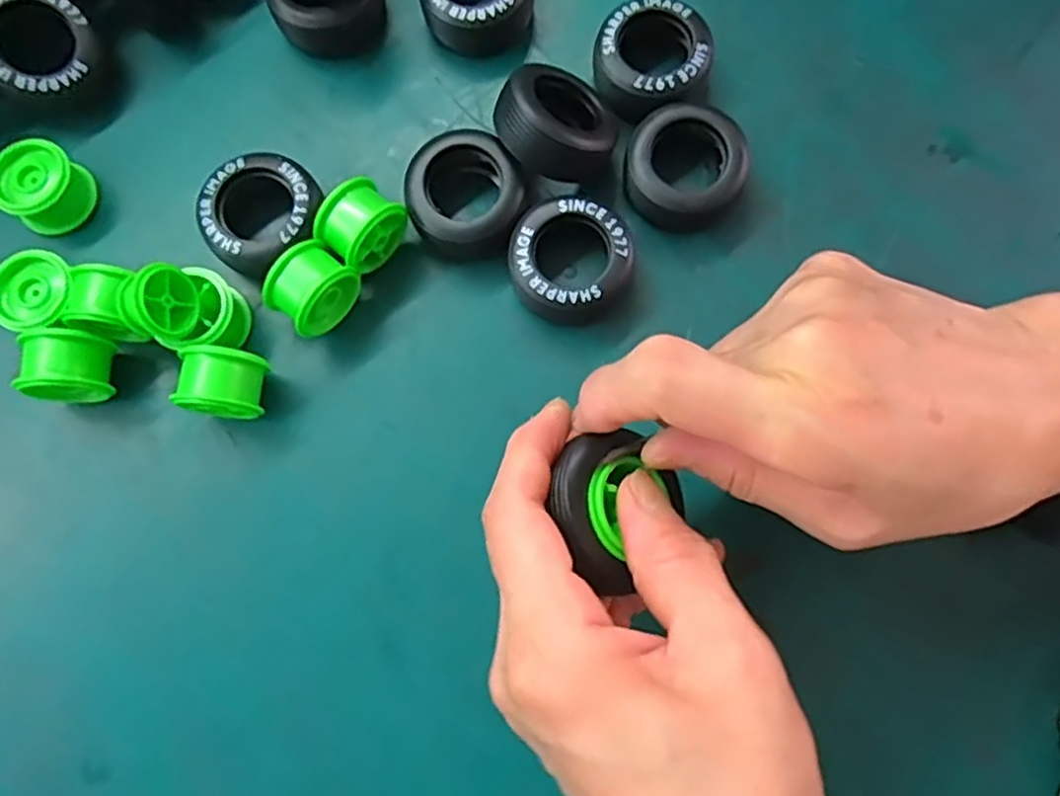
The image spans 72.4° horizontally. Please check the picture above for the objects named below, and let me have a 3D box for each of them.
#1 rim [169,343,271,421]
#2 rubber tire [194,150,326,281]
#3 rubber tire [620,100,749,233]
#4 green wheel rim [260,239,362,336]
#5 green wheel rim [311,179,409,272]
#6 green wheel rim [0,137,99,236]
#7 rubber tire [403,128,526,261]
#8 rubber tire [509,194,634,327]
[{"bbox_3d":[-0.117,-0.004,0.281,0.029,0.037,0.027,11,78,4],"label":"rim"},{"bbox_3d":[-0.109,-0.074,0.302,0.049,0.026,0.048,0,78,2],"label":"rubber tire"},{"bbox_3d":[0.064,-0.096,0.303,0.048,0.022,0.046,0,78,2],"label":"rubber tire"},{"bbox_3d":[-0.087,-0.042,0.293,0.027,0.028,0.032,36,81,9],"label":"green wheel rim"},{"bbox_3d":[-0.068,-0.069,0.297,0.025,0.028,0.031,40,82,9],"label":"green wheel rim"},{"bbox_3d":[-0.204,-0.088,0.306,0.028,0.026,0.033,38,81,9],"label":"green wheel rim"},{"bbox_3d":[-0.026,-0.083,0.301,0.047,0.024,0.046,0,78,2],"label":"rubber tire"},{"bbox_3d":[0.016,-0.054,0.295,0.049,0.021,0.052,23,79,6],"label":"rubber tire"}]

